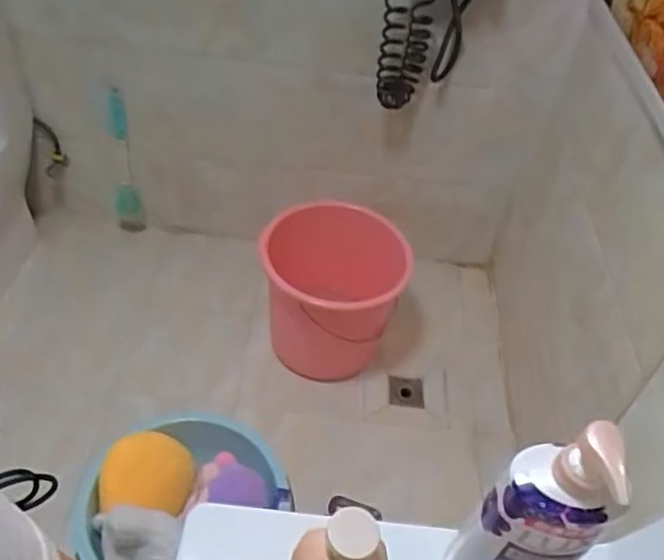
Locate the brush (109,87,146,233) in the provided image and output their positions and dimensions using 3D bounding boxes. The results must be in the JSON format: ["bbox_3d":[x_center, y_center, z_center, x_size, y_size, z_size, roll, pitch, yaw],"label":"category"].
[{"bbox_3d":[-0.554,-0.304,1.764,0.069,0.416,0.065,-8,47,-14],"label":"brush"}]

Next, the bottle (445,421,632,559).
[{"bbox_3d":[0.157,0.192,0.526,0.082,0.245,0.057,37,53,27],"label":"bottle"}]

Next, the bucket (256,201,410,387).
[{"bbox_3d":[0.005,0.036,1.555,0.302,0.322,0.297,3,46,-3],"label":"bucket"}]

